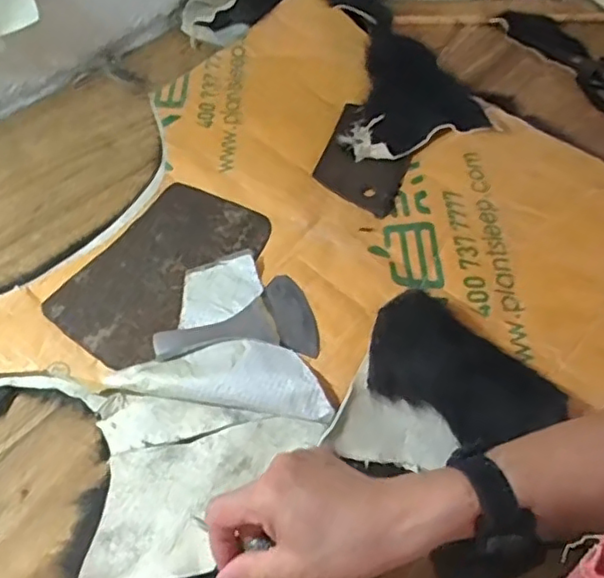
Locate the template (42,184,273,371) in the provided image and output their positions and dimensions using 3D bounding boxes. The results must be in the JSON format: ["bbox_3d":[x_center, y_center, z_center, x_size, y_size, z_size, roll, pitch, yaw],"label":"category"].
[{"bbox_3d":[-0.132,-0.021,0.586,0.120,0.007,0.208,28,57,17],"label":"template"}]

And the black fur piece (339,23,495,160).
[{"bbox_3d":[0.102,-0.237,0.730,0.166,0.020,0.199,-18,58,-12],"label":"black fur piece"}]

